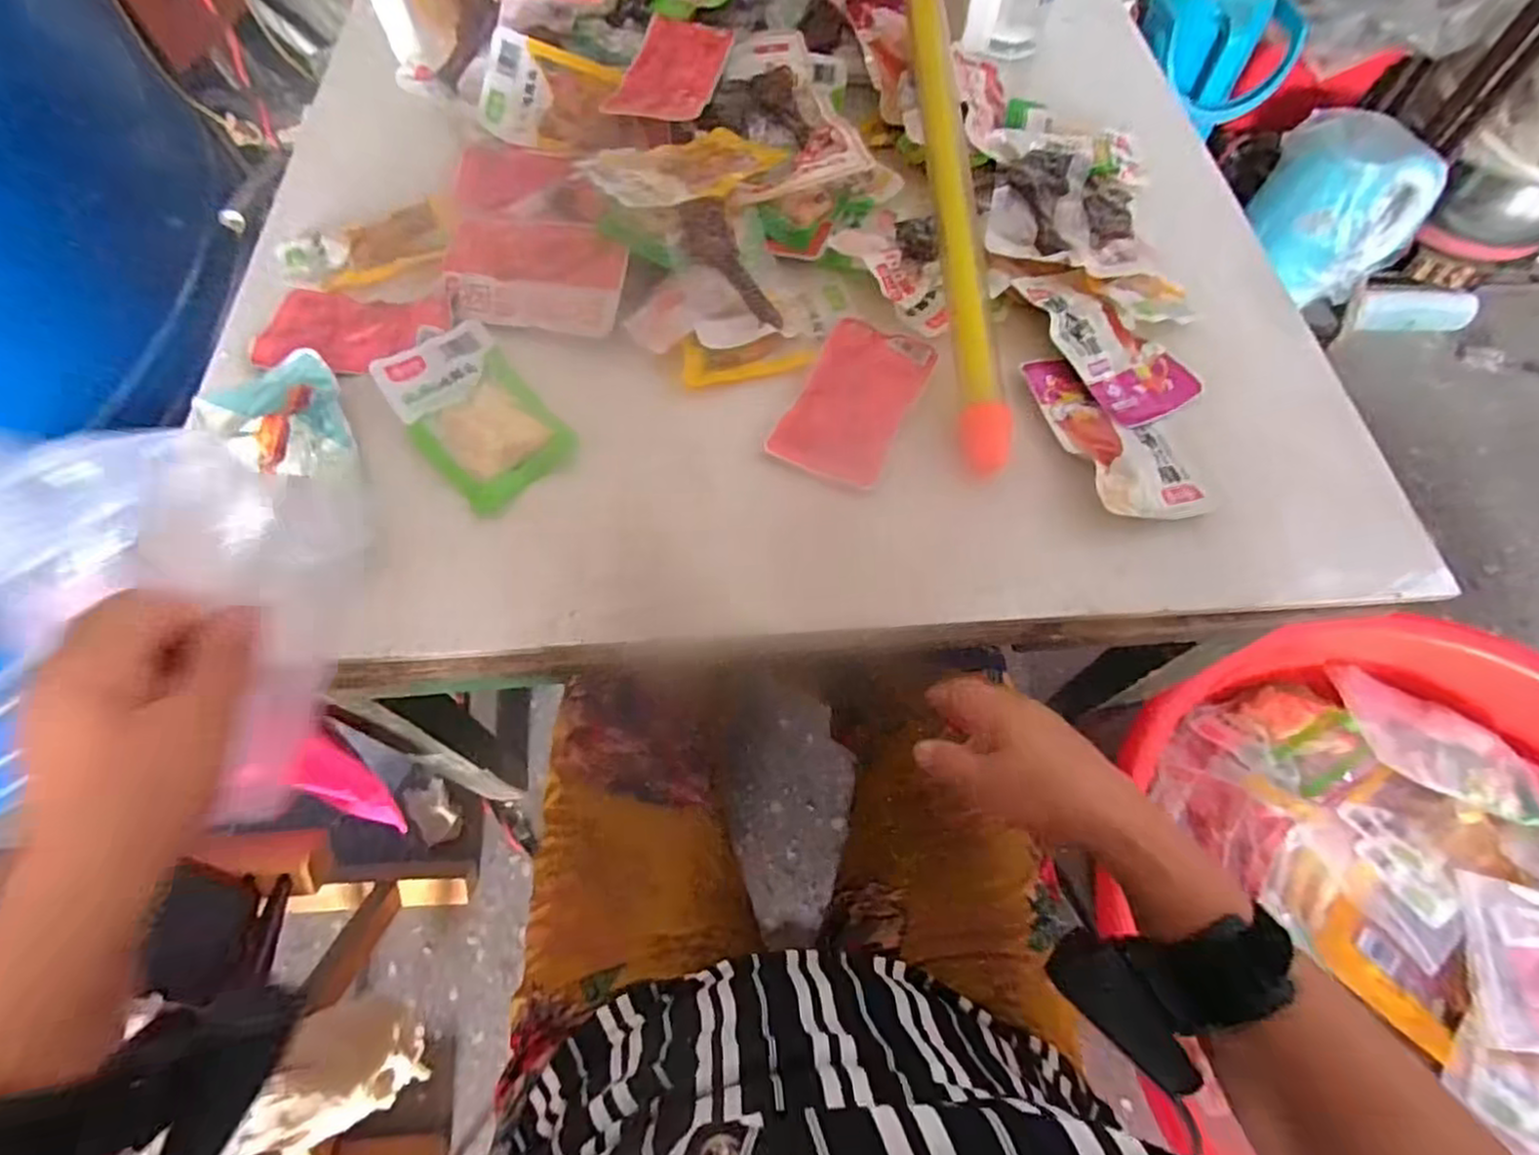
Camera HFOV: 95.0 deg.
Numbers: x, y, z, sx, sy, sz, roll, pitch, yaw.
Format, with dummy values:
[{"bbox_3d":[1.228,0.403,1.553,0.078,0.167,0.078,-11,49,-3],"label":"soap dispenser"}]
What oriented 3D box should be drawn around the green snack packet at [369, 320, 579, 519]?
[{"bbox_3d":[-0.196,-0.112,0.467,0.082,0.009,0.143,-36,69,-17],"label":"green snack packet"}]

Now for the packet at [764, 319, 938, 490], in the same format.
[{"bbox_3d":[0.059,-0.122,0.484,0.075,0.013,0.127,24,66,11],"label":"packet"}]

